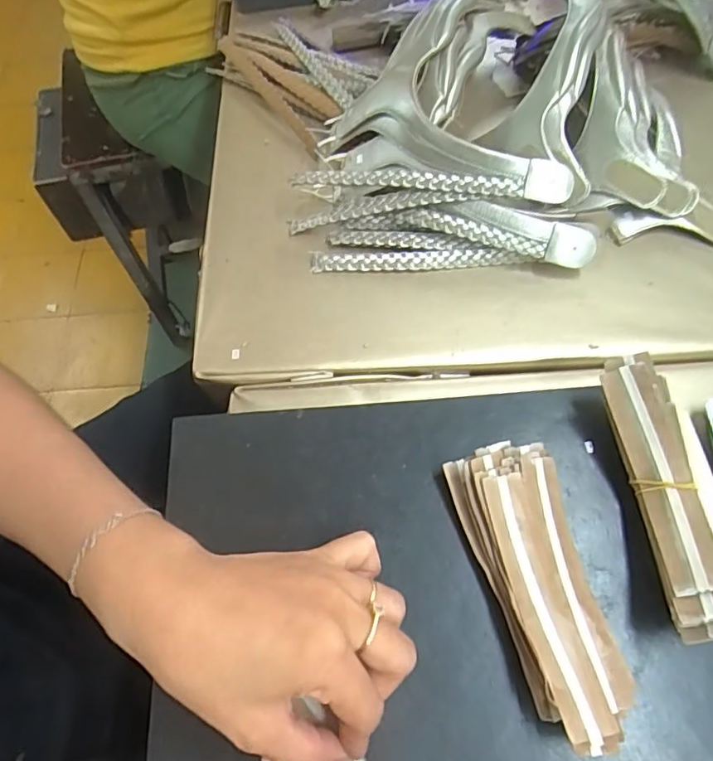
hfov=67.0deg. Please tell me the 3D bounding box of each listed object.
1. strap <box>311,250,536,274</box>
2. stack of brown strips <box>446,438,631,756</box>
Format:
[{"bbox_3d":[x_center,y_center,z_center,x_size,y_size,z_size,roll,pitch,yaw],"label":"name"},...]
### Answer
[{"bbox_3d":[0.047,-0.091,0.406,0.161,0.011,0.014,-2,63,1],"label":"strap"},{"bbox_3d":[0.094,0.101,0.275,0.054,0.031,0.140,-12,64,-4],"label":"stack of brown strips"}]

